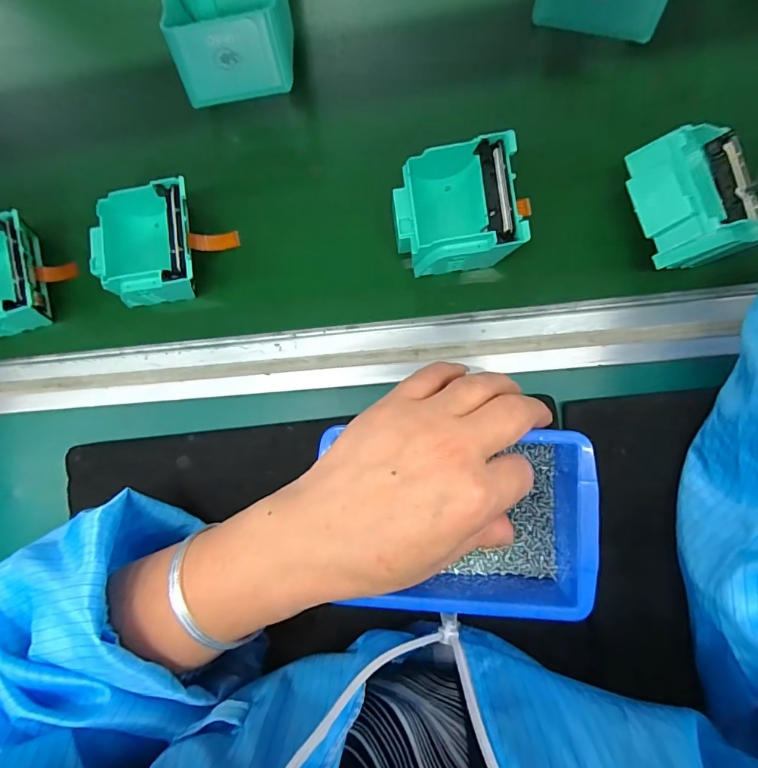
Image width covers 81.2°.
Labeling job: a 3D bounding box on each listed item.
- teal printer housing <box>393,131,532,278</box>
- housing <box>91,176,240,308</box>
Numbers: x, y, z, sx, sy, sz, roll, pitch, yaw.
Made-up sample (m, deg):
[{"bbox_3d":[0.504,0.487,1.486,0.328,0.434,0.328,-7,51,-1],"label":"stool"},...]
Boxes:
[{"bbox_3d":[0.053,-0.115,0.301,0.084,0.046,0.080,-6,84,6],"label":"teal printer housing"},{"bbox_3d":[-0.159,-0.101,0.326,0.093,0.039,0.081,2,85,7],"label":"housing"}]

